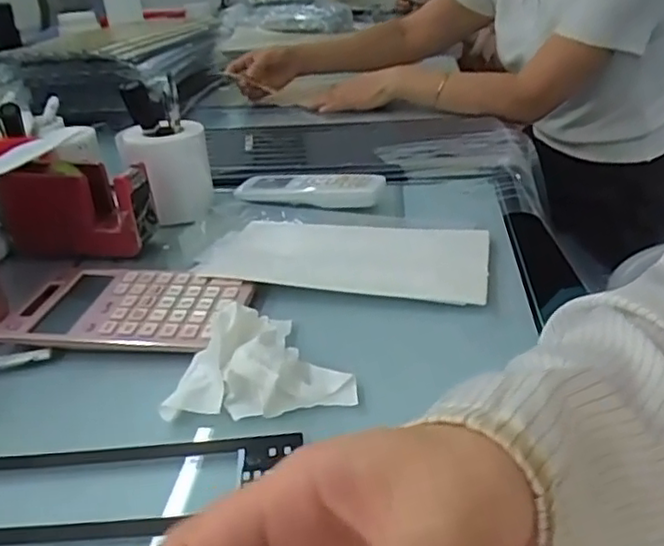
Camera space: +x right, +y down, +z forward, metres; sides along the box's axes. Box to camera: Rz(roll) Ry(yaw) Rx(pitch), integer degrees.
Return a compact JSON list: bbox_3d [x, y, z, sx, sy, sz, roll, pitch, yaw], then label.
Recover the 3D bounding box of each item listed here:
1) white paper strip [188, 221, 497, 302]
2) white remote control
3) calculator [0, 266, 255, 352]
[{"bbox_3d":[0.012,-0.017,0.582,0.245,0.008,0.138,3,25,16],"label":"white paper strip"},{"bbox_3d":[-0.024,-0.091,0.710,0.158,0.027,0.051,4,28,15],"label":"white remote control"},{"bbox_3d":[-0.160,0.025,0.515,0.173,0.011,0.108,2,27,12],"label":"calculator"}]

